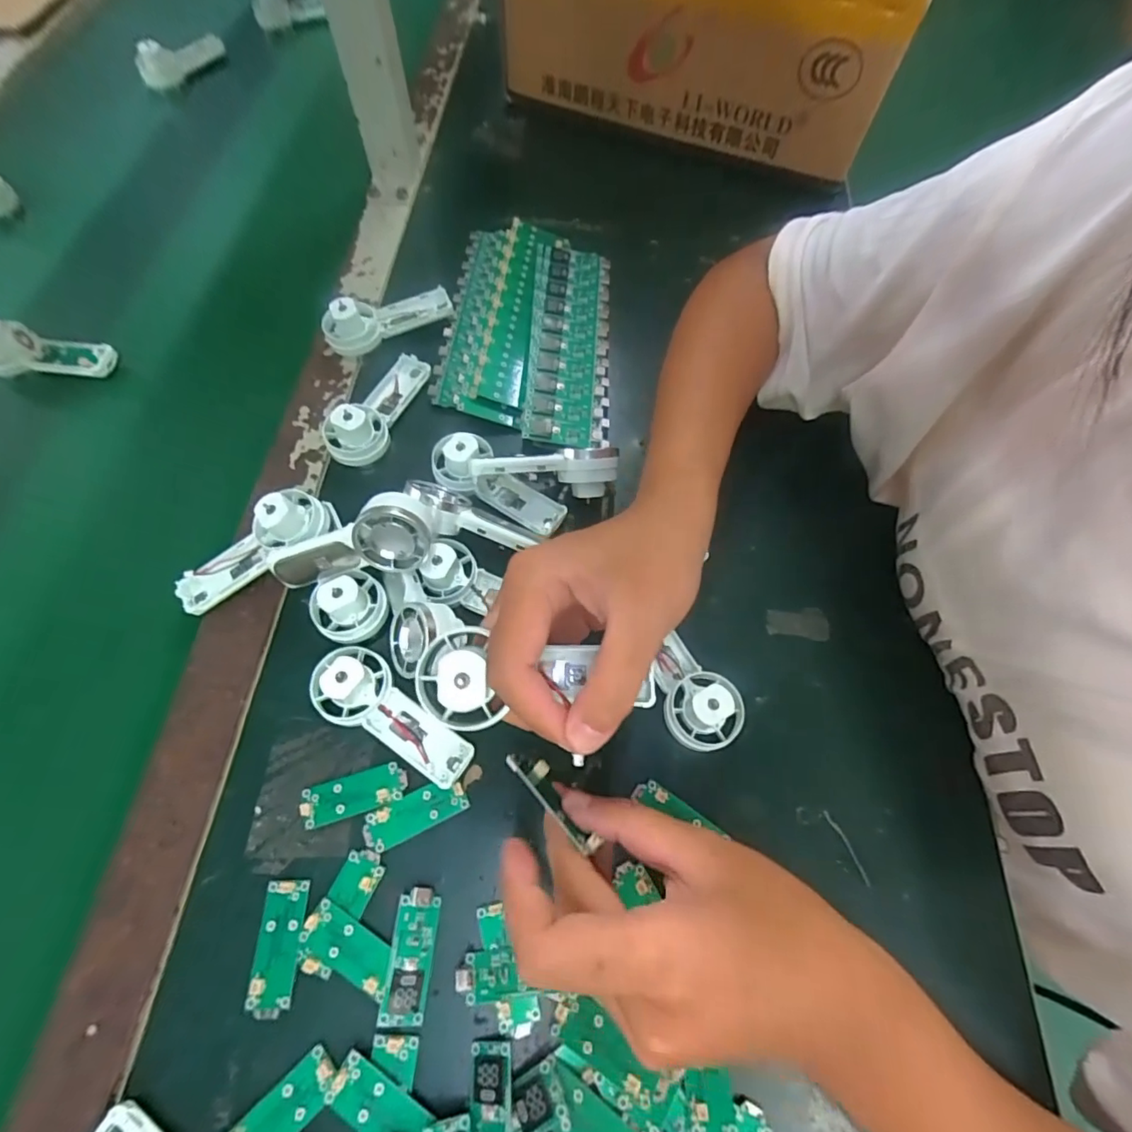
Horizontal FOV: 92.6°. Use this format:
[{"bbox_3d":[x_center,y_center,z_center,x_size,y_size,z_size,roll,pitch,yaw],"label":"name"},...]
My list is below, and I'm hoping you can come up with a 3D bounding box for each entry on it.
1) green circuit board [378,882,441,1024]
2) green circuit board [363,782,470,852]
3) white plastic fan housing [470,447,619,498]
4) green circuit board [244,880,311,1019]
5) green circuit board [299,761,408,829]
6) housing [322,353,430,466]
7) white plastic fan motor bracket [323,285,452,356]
[{"bbox_3d":[-0.070,0.177,0.247,0.019,0.005,0.052,5,64,-1],"label":"green circuit board"},{"bbox_3d":[-0.076,0.123,0.271,0.050,0.004,0.019,-22,68,-13],"label":"green circuit board"},{"bbox_3d":[-0.012,-0.058,0.337,0.086,0.040,0.024,1,65,-3],"label":"white plastic fan housing"},{"bbox_3d":[-0.131,0.173,0.246,0.020,0.004,0.051,2,65,-2],"label":"green circuit board"},{"bbox_3d":[-0.107,0.115,0.274,0.051,0.006,0.019,-15,66,-10],"label":"green circuit board"},{"bbox_3d":[-0.127,-0.110,0.363,0.039,0.032,0.094,18,65,6],"label":"housing"},{"bbox_3d":[-0.130,-0.185,0.395,0.092,0.026,0.031,-26,69,-14],"label":"white plastic fan motor bracket"}]

